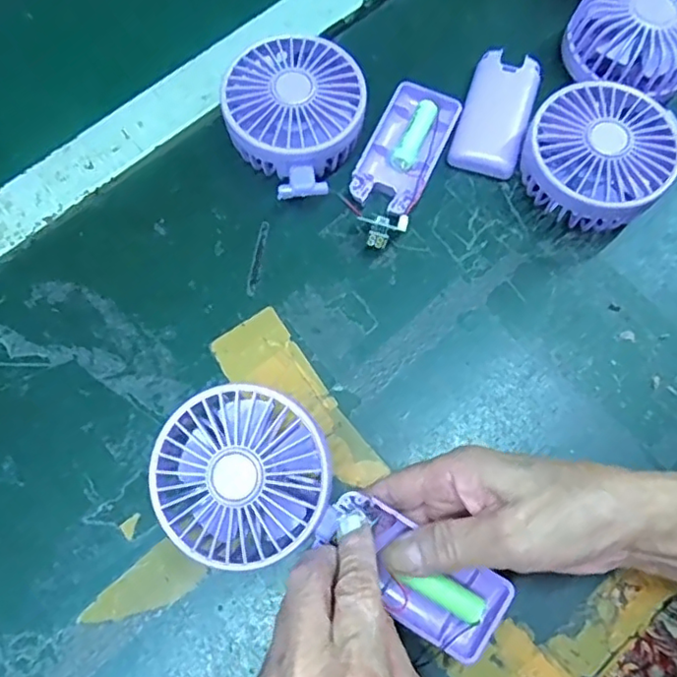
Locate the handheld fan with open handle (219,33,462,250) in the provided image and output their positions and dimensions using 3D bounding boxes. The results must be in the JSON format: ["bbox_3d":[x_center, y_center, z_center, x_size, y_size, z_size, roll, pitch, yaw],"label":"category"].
[{"bbox_3d":[-0.003,-0.133,0.376,0.131,0.042,0.114,23,74,6],"label":"handheld fan with open handle"}]

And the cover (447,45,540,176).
[{"bbox_3d":[0.103,-0.149,0.397,0.043,0.015,0.087,18,73,4],"label":"cover"}]

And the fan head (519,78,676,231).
[{"bbox_3d":[0.156,-0.109,0.369,0.082,0.043,0.084,0,73,-1],"label":"fan head"}]

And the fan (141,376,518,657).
[{"bbox_3d":[-0.006,0.094,0.292,0.181,0.028,0.079,34,75,0],"label":"fan"}]

